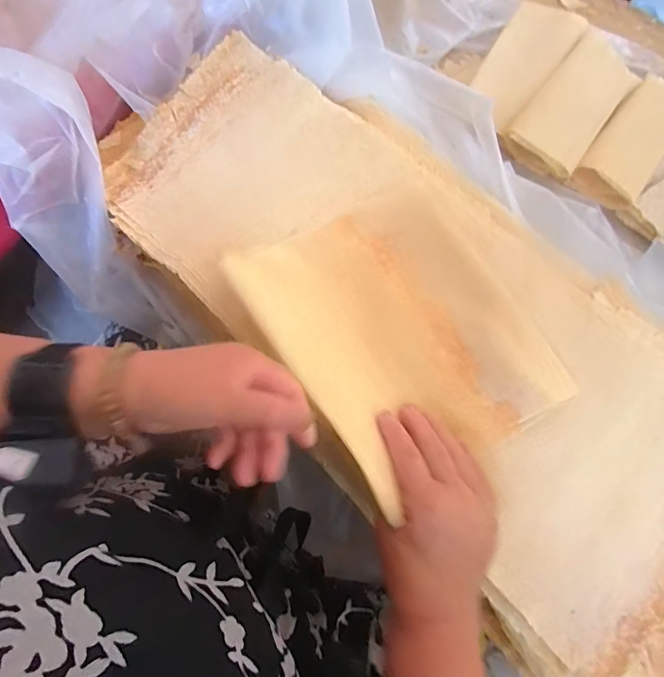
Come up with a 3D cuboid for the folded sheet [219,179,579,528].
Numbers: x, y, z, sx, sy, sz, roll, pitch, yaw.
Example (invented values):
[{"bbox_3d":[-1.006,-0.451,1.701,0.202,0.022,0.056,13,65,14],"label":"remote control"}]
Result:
[{"bbox_3d":[0.066,-0.018,0.391,0.226,0.063,0.263,-31,75,-11],"label":"folded sheet"}]

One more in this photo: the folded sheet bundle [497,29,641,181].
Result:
[{"bbox_3d":[0.379,-0.362,0.667,0.112,0.034,0.283,39,75,10],"label":"folded sheet bundle"}]

